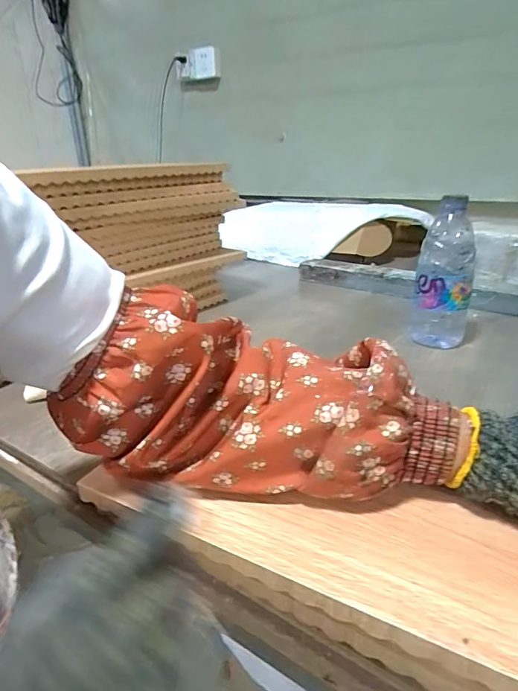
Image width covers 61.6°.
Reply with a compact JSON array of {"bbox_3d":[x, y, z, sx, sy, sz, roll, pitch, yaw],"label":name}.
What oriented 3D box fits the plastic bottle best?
[{"bbox_3d":[0.242,-0.092,0.574,0.071,0.190,0.055,7,23,19],"label":"plastic bottle"}]

